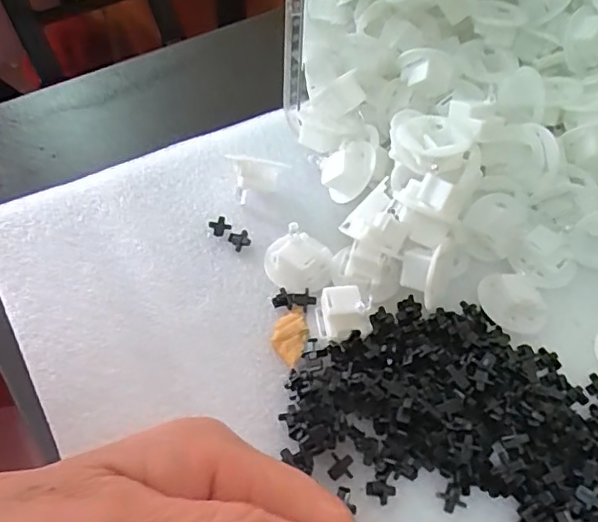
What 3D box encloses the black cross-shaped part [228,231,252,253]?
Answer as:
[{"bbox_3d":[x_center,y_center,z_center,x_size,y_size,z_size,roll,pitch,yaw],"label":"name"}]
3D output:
[{"bbox_3d":[-0.028,-0.010,0.271,0.009,0.004,0.009,-28,61,-22],"label":"black cross-shaped part"}]

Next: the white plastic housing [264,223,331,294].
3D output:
[{"bbox_3d":[0.000,0.000,0.260,0.031,0.015,0.029,6,54,0],"label":"white plastic housing"}]

